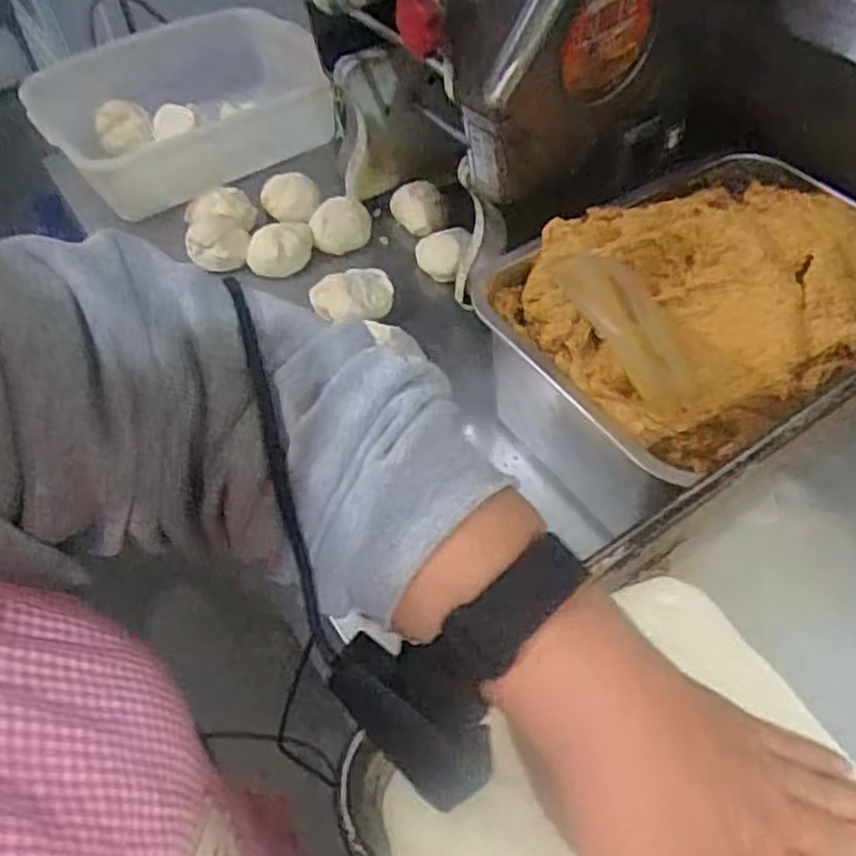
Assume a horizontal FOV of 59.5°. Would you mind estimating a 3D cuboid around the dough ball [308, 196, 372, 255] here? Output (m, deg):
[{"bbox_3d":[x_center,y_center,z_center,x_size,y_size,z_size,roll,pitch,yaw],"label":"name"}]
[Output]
[{"bbox_3d":[-0.104,-0.235,0.859,0.071,0.041,0.066,16,55,14],"label":"dough ball"}]

